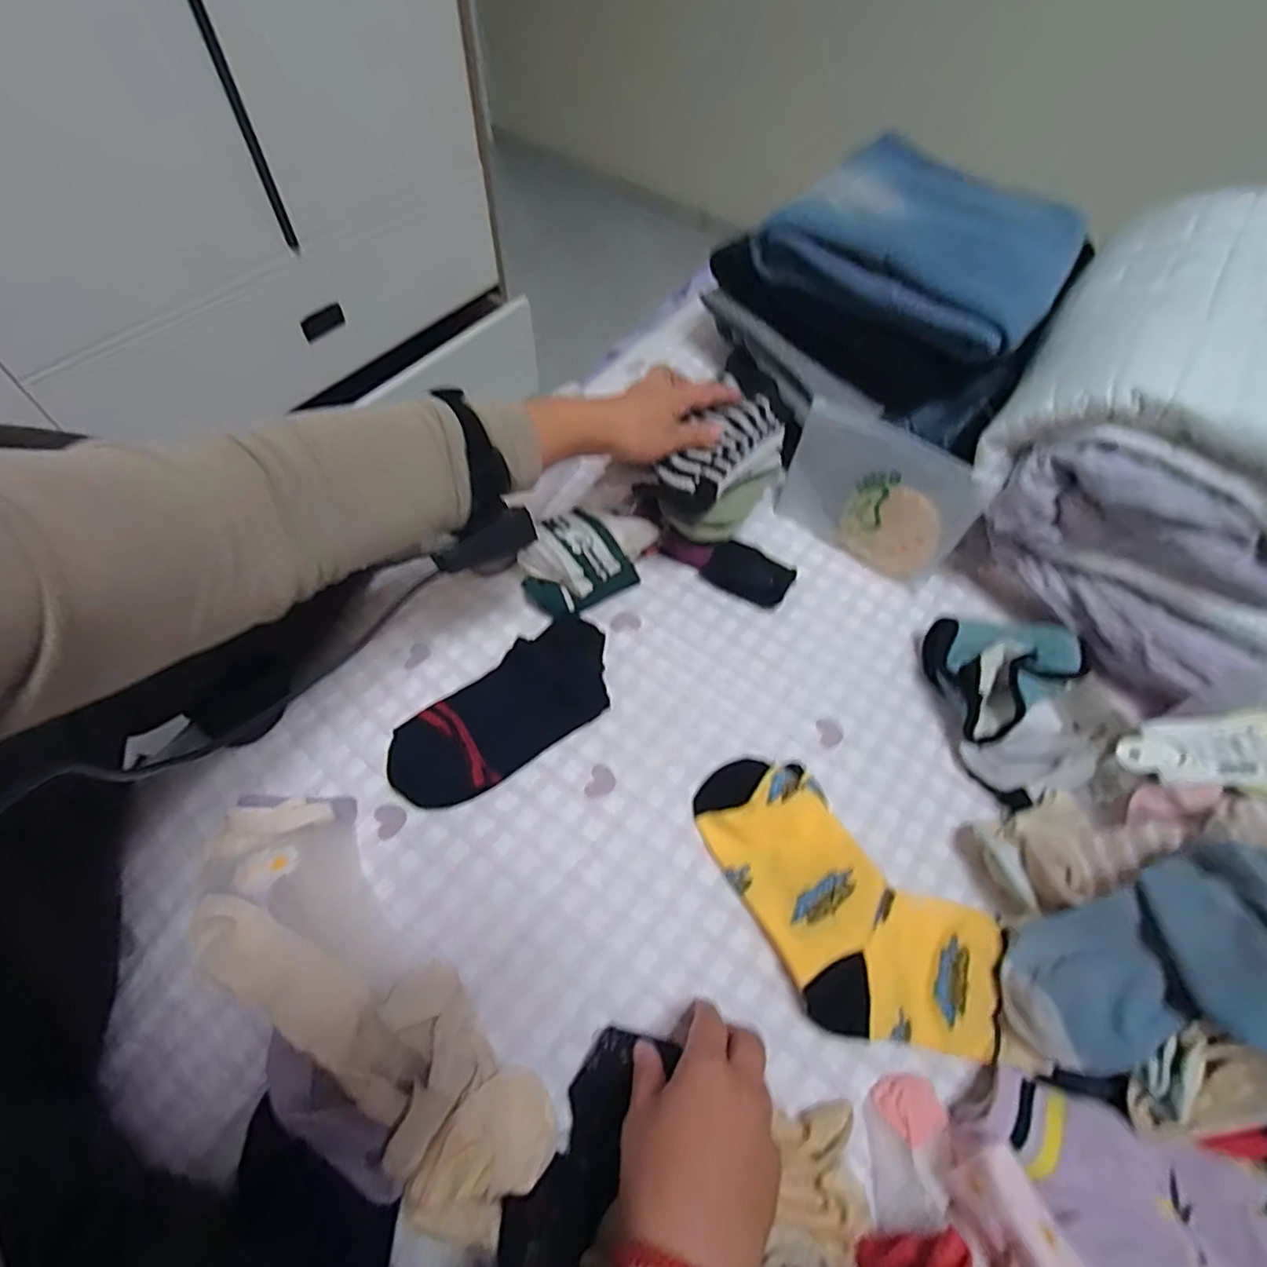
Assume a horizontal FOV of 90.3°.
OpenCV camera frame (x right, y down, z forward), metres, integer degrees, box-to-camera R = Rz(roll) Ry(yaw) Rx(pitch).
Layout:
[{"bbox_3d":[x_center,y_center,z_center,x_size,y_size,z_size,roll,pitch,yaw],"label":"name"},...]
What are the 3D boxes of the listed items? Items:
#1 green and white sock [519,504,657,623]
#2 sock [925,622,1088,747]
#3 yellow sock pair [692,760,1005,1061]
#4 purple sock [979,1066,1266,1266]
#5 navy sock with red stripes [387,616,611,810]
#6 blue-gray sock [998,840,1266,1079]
[{"bbox_3d":[-0.043,-0.068,0.551,0.114,0.040,0.086,-36,67,-22],"label":"green and white sock"},{"bbox_3d":[0.307,0.035,0.505,0.124,0.056,0.101,-4,59,-6],"label":"sock"},{"bbox_3d":[0.135,0.178,0.417,0.222,0.039,0.114,41,65,20],"label":"yellow sock pair"},{"bbox_3d":[0.280,0.299,0.319,0.178,0.029,0.075,12,57,24],"label":"purple sock"},{"bbox_3d":[-0.097,0.059,0.482,0.182,0.025,0.080,-32,65,-21],"label":"navy sock with red stripes"},{"bbox_3d":[0.298,0.185,0.348,0.174,0.037,0.089,-38,61,19],"label":"blue-gray sock"}]

